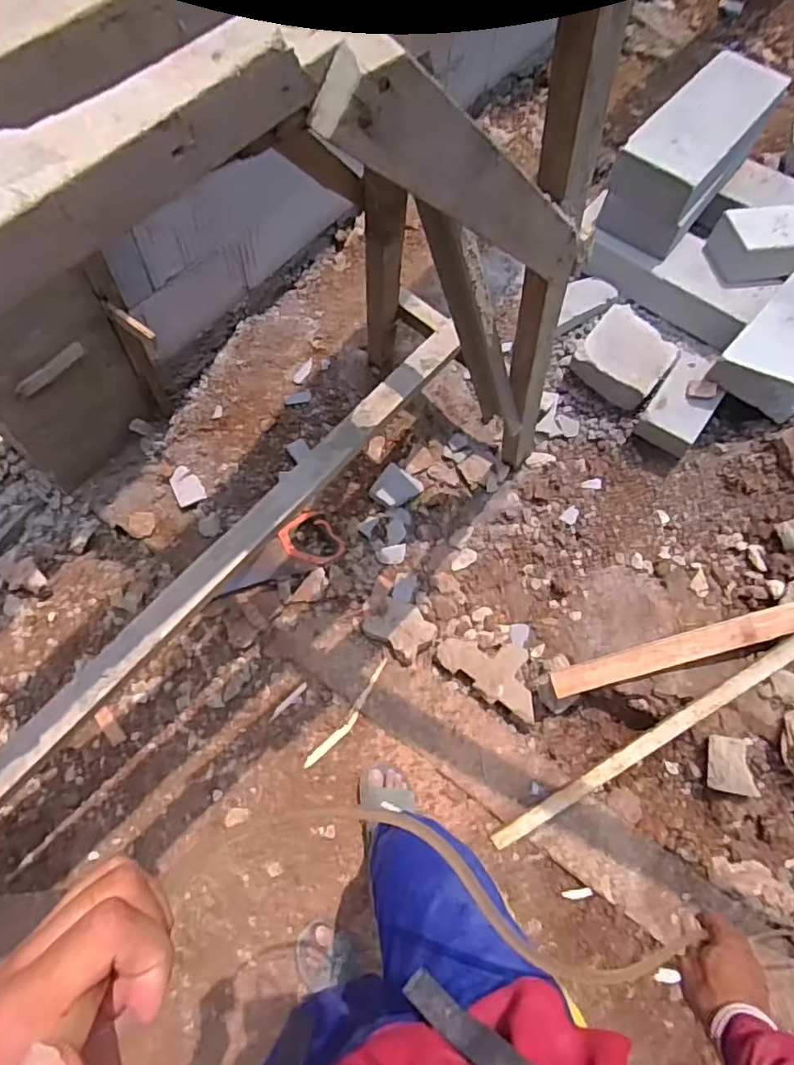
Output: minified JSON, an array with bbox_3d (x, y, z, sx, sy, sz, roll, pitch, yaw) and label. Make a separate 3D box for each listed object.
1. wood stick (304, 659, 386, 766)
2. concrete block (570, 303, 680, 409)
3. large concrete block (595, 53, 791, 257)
[{"bbox_3d":[-0.104,0.414,1.386,0.036,0.019,0.288,35,69,13],"label":"wood stick"},{"bbox_3d":[0.552,-0.415,1.464,0.225,0.103,0.184,38,95,-4],"label":"concrete block"},{"bbox_3d":[0.729,-0.931,1.488,0.216,0.215,0.496,38,70,14],"label":"large concrete block"}]

